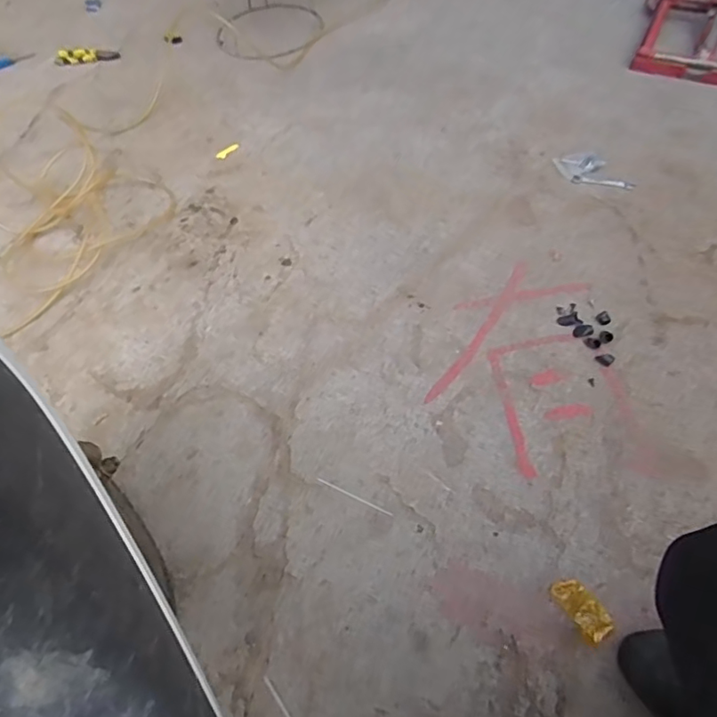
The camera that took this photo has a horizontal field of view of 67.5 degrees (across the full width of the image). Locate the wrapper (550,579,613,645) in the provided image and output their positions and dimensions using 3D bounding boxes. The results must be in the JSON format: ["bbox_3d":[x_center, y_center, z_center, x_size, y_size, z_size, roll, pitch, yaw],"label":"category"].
[{"bbox_3d":[0.281,0.313,0.673,0.040,0.020,0.075,-27,58,-14],"label":"wrapper"}]

